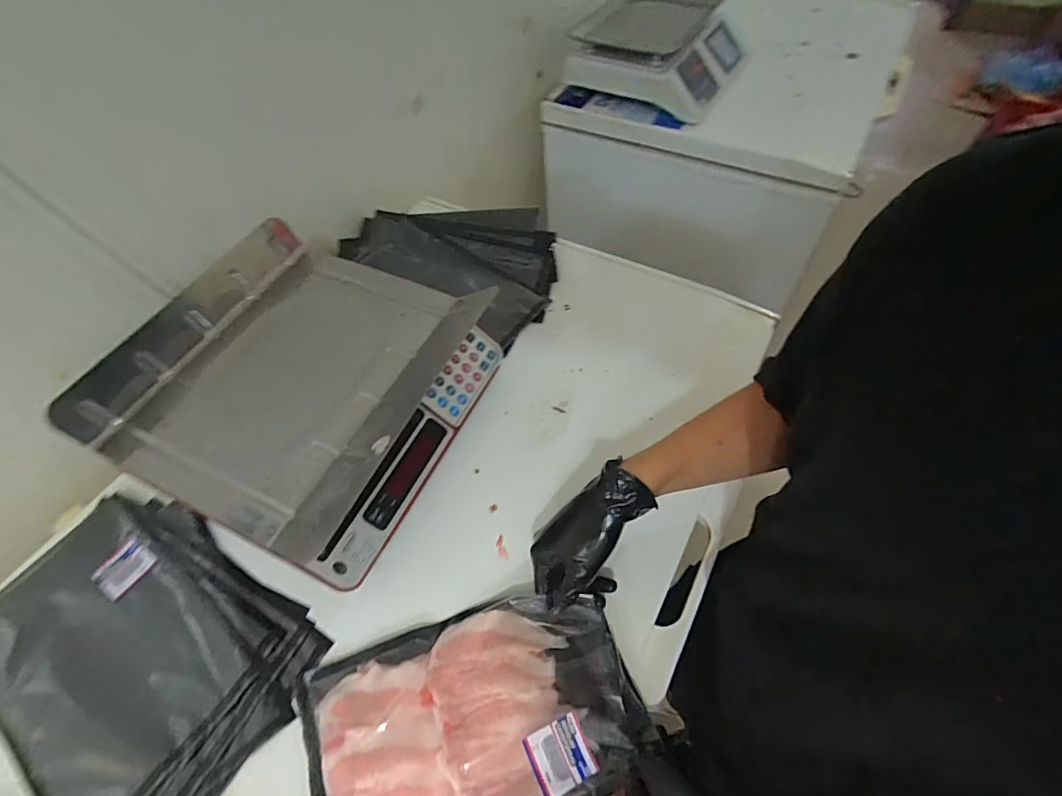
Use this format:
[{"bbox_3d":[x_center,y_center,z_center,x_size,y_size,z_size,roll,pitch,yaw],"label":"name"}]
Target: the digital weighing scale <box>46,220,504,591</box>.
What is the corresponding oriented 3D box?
[{"bbox_3d":[-0.261,-0.018,0.582,0.339,0.127,0.348,18,59,17],"label":"digital weighing scale"}]

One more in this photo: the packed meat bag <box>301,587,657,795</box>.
[{"bbox_3d":[-0.056,0.292,0.452,0.289,0.030,0.190,-19,54,-13],"label":"packed meat bag"}]

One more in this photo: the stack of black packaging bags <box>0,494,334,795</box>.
[{"bbox_3d":[-0.405,0.255,0.504,0.343,0.031,0.237,27,62,22],"label":"stack of black packaging bags"}]

